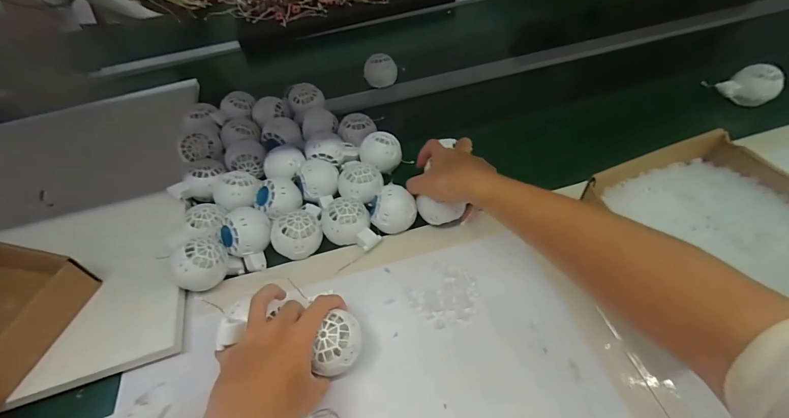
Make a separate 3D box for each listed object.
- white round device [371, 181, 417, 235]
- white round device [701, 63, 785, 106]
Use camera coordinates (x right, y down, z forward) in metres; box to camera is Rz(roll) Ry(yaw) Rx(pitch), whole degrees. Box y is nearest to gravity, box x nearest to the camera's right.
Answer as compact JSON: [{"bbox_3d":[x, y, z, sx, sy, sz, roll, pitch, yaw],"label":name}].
[{"bbox_3d":[-0.002,0.001,0.471,0.059,0.054,0.048,-19,52,-11],"label":"white round device"},{"bbox_3d":[0.572,-0.206,0.585,0.088,0.054,0.055,31,59,26],"label":"white round device"}]

